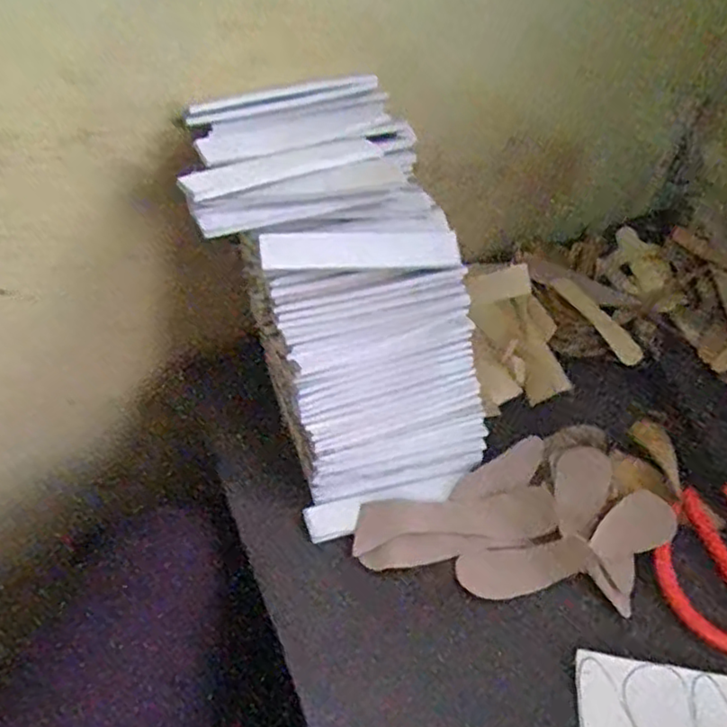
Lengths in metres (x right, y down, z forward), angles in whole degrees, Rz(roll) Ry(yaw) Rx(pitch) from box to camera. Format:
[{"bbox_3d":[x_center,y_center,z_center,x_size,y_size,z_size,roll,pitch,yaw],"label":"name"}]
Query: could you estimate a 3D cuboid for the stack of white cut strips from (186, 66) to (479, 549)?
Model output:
[{"bbox_3d":[-0.005,-0.030,0.371,0.124,0.242,0.043,-23,16,-16],"label":"stack of white cut strips"}]

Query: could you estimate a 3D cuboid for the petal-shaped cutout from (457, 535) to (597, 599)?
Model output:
[{"bbox_3d":[0.092,0.115,0.377,0.075,0.011,0.028,-4,52,-5],"label":"petal-shaped cutout"}]

